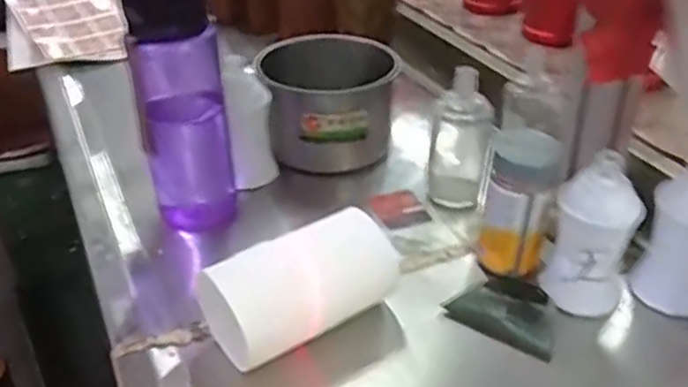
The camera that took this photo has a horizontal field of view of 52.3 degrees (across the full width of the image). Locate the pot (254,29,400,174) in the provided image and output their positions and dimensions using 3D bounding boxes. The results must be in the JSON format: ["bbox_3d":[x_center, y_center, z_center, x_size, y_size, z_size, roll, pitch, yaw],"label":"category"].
[{"bbox_3d":[-0.012,-0.090,0.705,0.127,0.103,0.125,-2,34,2],"label":"pot"}]

